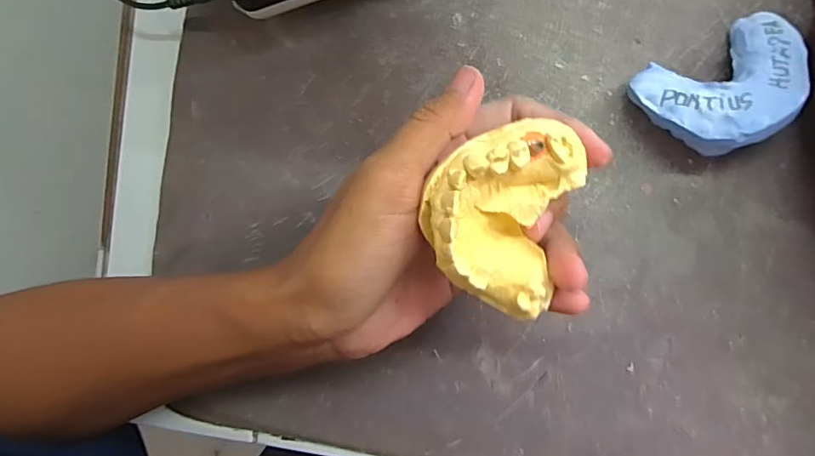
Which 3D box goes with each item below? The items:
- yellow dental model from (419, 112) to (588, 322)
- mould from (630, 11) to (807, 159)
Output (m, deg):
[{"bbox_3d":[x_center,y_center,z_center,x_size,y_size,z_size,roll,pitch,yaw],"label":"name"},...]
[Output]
[{"bbox_3d":[0.033,-0.006,0.182,0.052,0.026,0.068,16,97,-14],"label":"yellow dental model"},{"bbox_3d":[0.141,-0.061,0.218,0.068,0.033,0.050,-26,84,8],"label":"mould"}]

